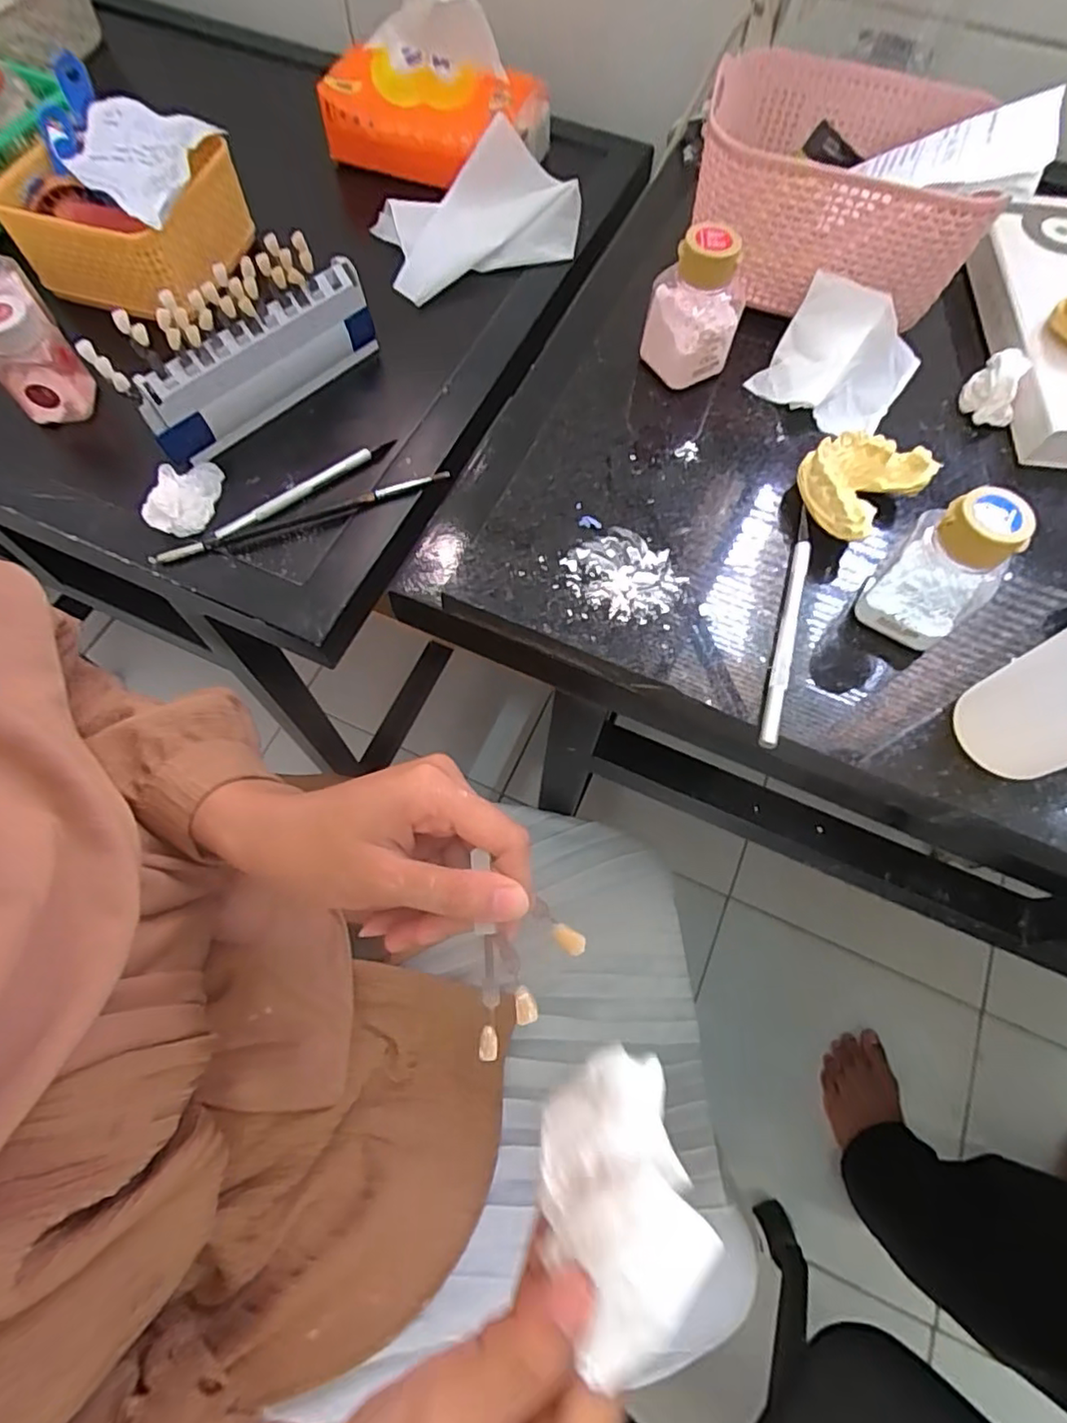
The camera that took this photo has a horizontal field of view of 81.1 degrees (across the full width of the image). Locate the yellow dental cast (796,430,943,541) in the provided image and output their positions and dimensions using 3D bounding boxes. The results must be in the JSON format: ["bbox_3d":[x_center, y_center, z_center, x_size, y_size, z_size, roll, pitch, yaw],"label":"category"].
[{"bbox_3d":[0.170,-0.121,0.332,0.067,0.023,0.052,-38,74,-17],"label":"yellow dental cast"}]

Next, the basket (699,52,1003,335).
[{"bbox_3d":[0.174,-0.307,0.378,0.155,0.085,0.128,16,67,5],"label":"basket"}]

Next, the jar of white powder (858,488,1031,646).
[{"bbox_3d":[0.186,-0.063,0.285,0.040,0.074,0.045,-41,74,-17],"label":"jar of white powder"}]

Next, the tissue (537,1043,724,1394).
[{"bbox_3d":[0.027,0.161,0.210,0.050,0.059,0.076,-11,62,-3],"label":"tissue"}]

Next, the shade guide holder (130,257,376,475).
[{"bbox_3d":[-0.180,-0.235,0.423,0.015,0.058,0.172,42,71,14],"label":"shade guide holder"}]

